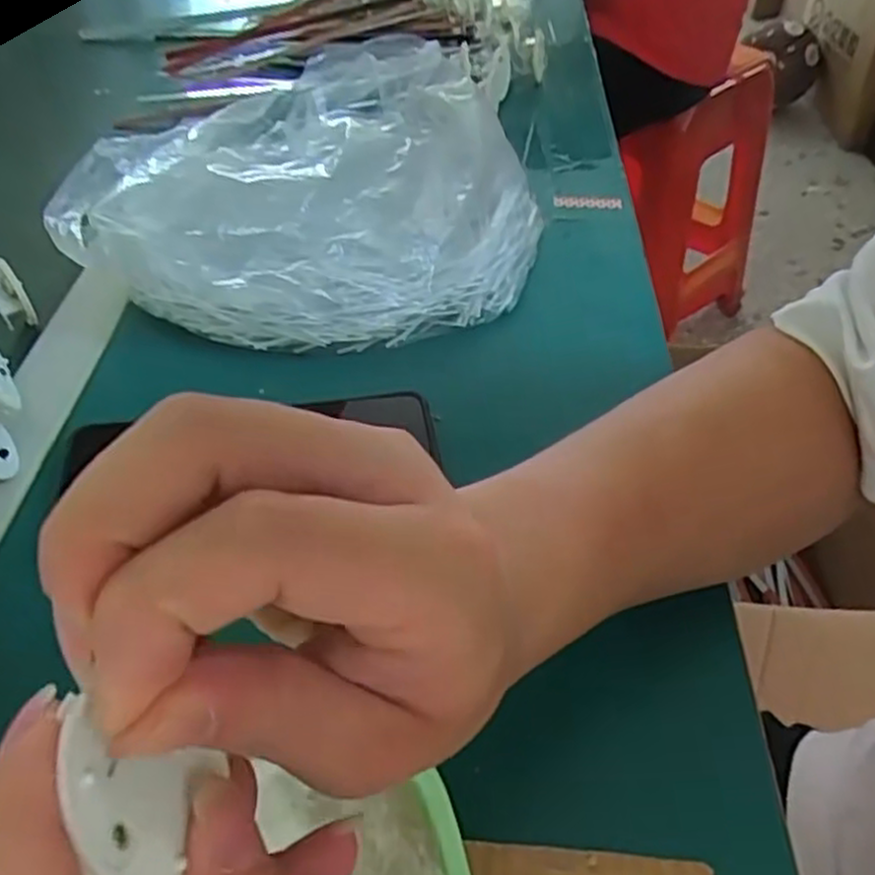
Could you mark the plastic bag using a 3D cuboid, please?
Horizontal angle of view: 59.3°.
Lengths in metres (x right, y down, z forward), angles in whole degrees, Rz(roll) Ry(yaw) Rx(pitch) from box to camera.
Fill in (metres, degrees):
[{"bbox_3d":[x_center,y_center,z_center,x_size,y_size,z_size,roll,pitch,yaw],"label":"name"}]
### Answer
[{"bbox_3d":[-0.073,-0.160,0.466,0.267,0.069,0.263,1,46,4],"label":"plastic bag"}]

